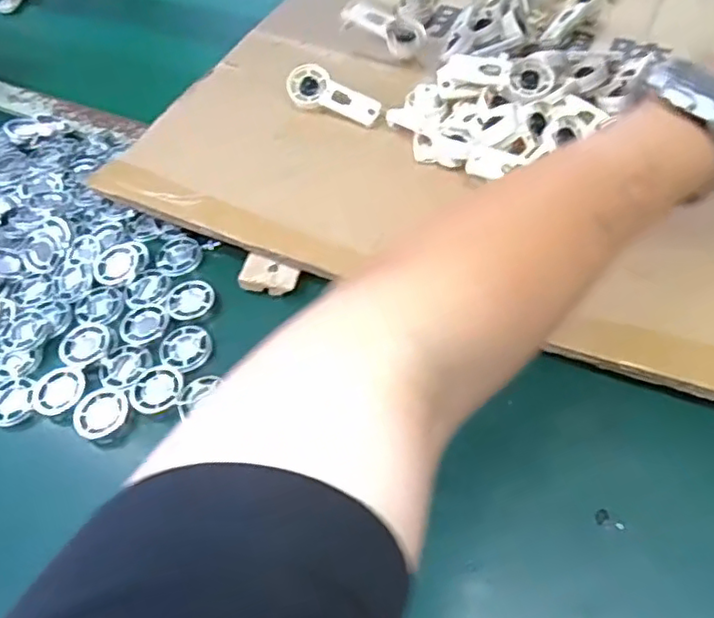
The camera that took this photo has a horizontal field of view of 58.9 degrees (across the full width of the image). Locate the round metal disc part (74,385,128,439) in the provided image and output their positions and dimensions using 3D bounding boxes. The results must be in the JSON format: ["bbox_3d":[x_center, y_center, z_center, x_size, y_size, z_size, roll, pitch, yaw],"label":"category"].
[{"bbox_3d":[-0.189,0.075,0.465,0.040,0.005,0.039,-4,52,6],"label":"round metal disc part"}]

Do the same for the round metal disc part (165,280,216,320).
[{"bbox_3d":[-0.135,-0.008,0.512,0.038,0.010,0.033,-22,52,-8],"label":"round metal disc part"}]

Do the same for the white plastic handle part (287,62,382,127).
[{"bbox_3d":[-0.022,-0.197,0.586,0.089,0.028,0.034,27,61,23],"label":"white plastic handle part"}]

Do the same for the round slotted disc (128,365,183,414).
[{"bbox_3d":[-0.148,0.058,0.466,0.037,0.004,0.038,-4,52,6],"label":"round slotted disc"}]

